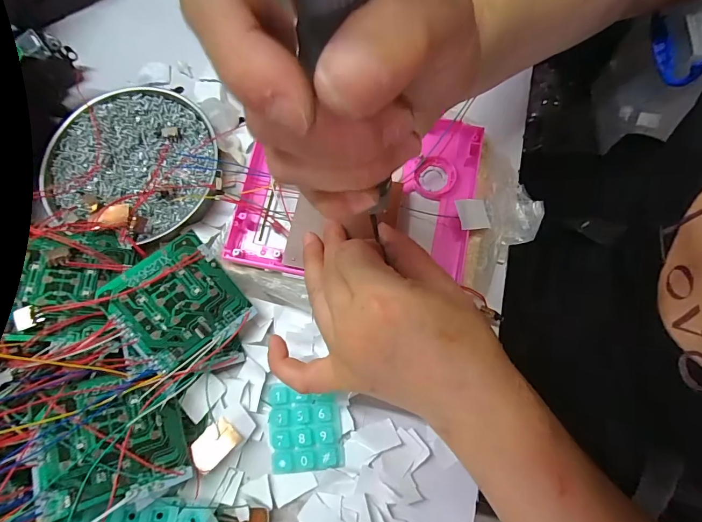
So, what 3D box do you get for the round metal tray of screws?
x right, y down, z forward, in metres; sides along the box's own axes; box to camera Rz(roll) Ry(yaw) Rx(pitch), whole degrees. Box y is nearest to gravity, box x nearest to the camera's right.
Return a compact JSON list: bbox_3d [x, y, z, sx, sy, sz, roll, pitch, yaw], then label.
[{"bbox_3d":[-0.171,-0.083,0.308,0.132,0.022,0.126,0,75,0],"label":"round metal tray of screws"}]

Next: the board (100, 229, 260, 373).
[{"bbox_3d":[-0.114,0.027,0.251,0.071,0.004,0.073,-40,101,-23],"label":"board"}]

